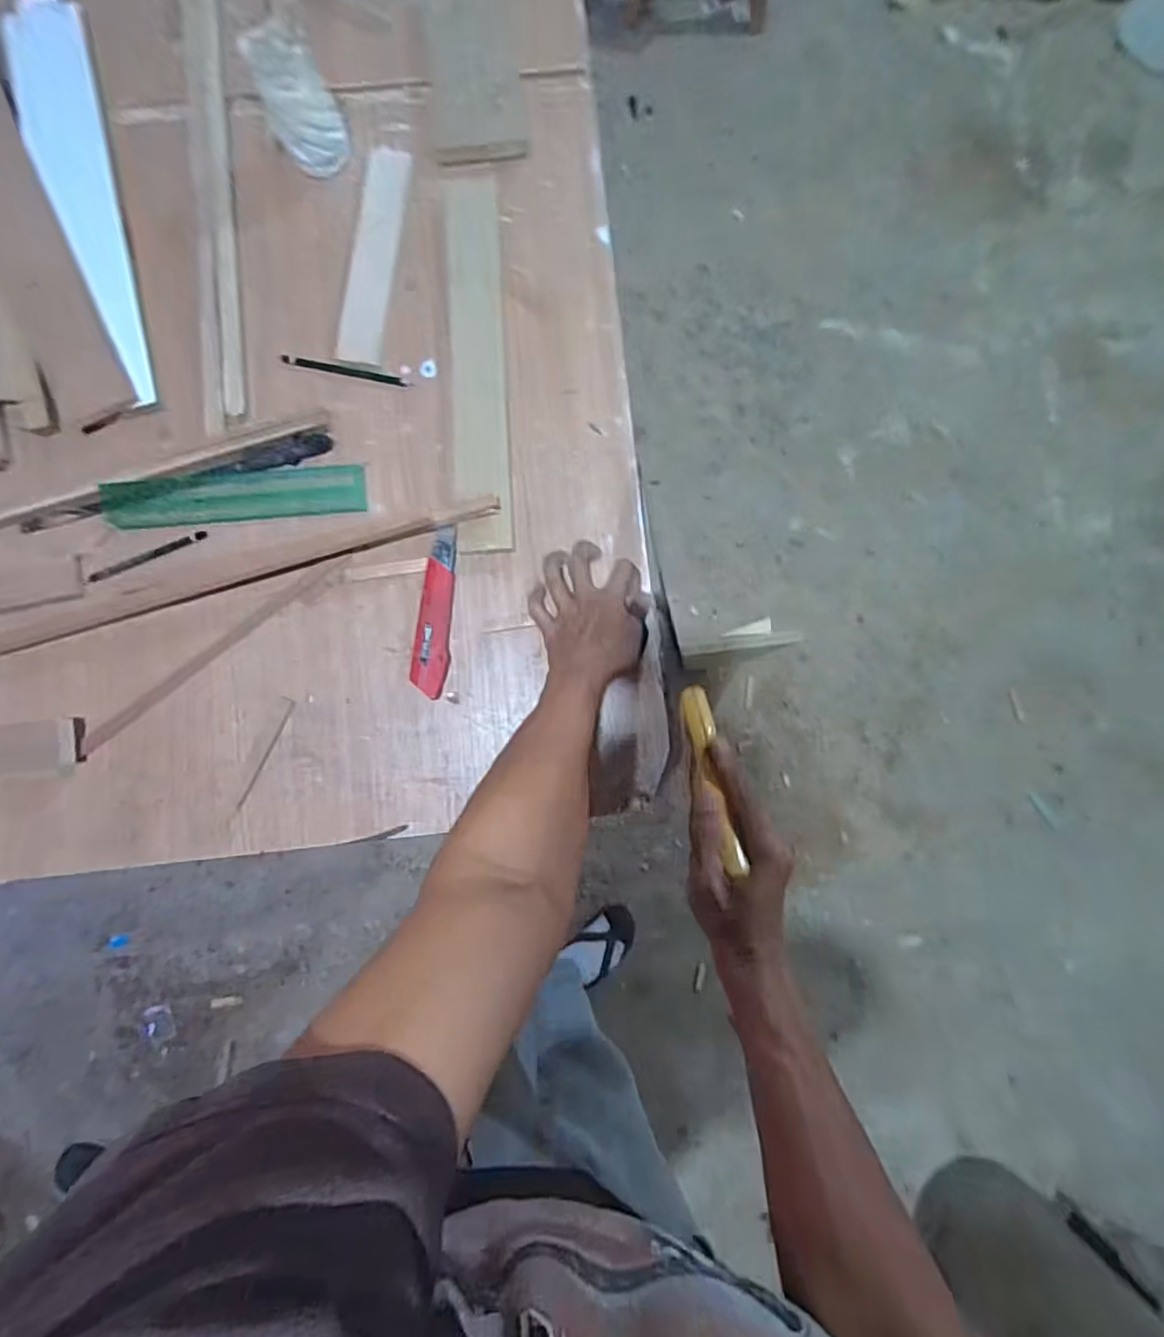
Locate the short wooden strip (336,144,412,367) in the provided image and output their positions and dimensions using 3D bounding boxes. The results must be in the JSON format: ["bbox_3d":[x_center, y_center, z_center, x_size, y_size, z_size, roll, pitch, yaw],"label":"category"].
[{"bbox_3d":[-0.215,-0.426,0.631,0.048,0.008,0.230,7,86,0],"label":"short wooden strip"}]

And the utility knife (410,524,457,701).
[{"bbox_3d":[-0.143,-0.057,0.593,0.031,0.021,0.165,6,84,-2],"label":"utility knife"}]

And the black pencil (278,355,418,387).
[{"bbox_3d":[-0.240,-0.303,0.622,0.130,0.008,0.009,11,84,-1],"label":"black pencil"}]

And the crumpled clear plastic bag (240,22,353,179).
[{"bbox_3d":[-0.274,-0.547,0.591,0.066,0.095,0.076,-21,86,-4],"label":"crumpled clear plastic bag"}]

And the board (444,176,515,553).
[{"bbox_3d":[-0.104,-0.310,0.617,0.056,0.015,0.390,-2,85,-7],"label":"board"}]

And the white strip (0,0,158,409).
[{"bbox_3d":[-0.502,-0.476,0.617,0.081,0.018,0.443,-17,87,0],"label":"white strip"}]

